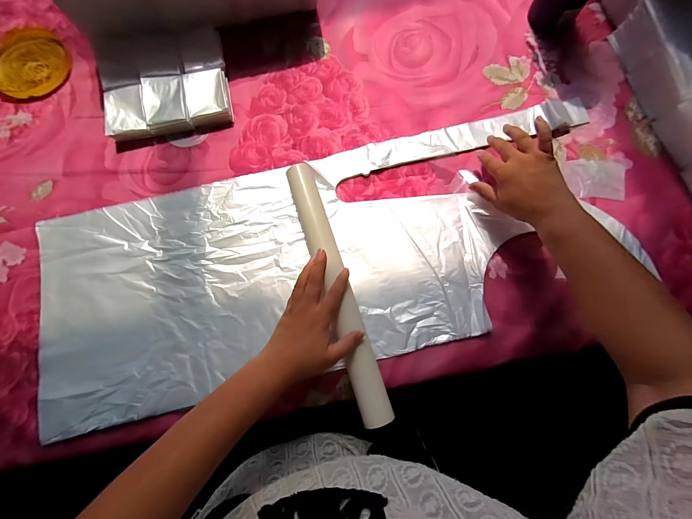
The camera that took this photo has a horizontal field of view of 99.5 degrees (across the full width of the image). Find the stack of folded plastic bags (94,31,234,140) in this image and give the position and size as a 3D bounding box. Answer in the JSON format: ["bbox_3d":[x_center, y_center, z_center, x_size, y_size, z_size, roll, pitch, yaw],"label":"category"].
[{"bbox_3d":[-0.296,-0.289,0.478,0.193,0.032,0.158,-12,88,-7],"label":"stack of folded plastic bags"}]

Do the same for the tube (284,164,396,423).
[{"bbox_3d":[-0.015,0.031,0.393,0.040,0.034,0.356,-17,75,-3],"label":"tube"}]

